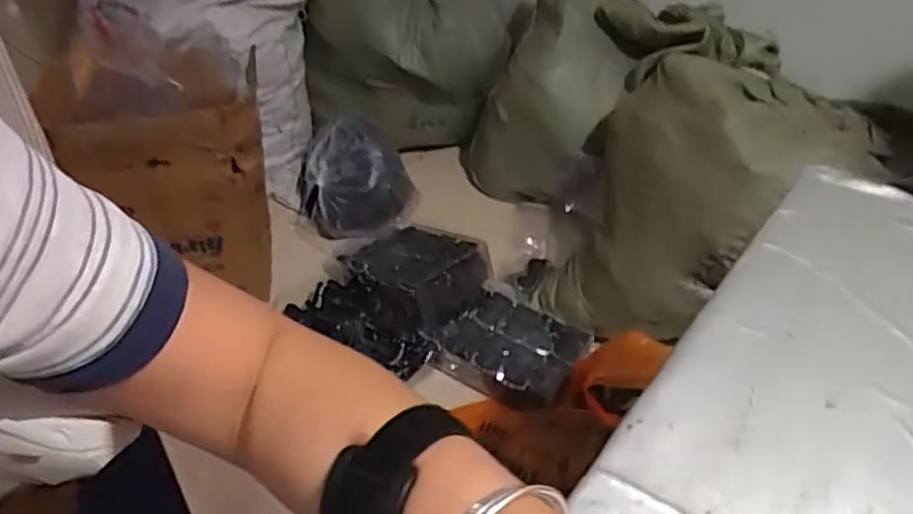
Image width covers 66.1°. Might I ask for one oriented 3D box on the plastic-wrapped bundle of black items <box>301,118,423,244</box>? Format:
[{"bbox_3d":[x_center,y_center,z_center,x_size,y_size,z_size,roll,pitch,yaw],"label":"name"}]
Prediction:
[{"bbox_3d":[-0.238,-0.172,1.537,0.278,0.232,0.166,12,45,10],"label":"plastic-wrapped bundle of black items"}]

